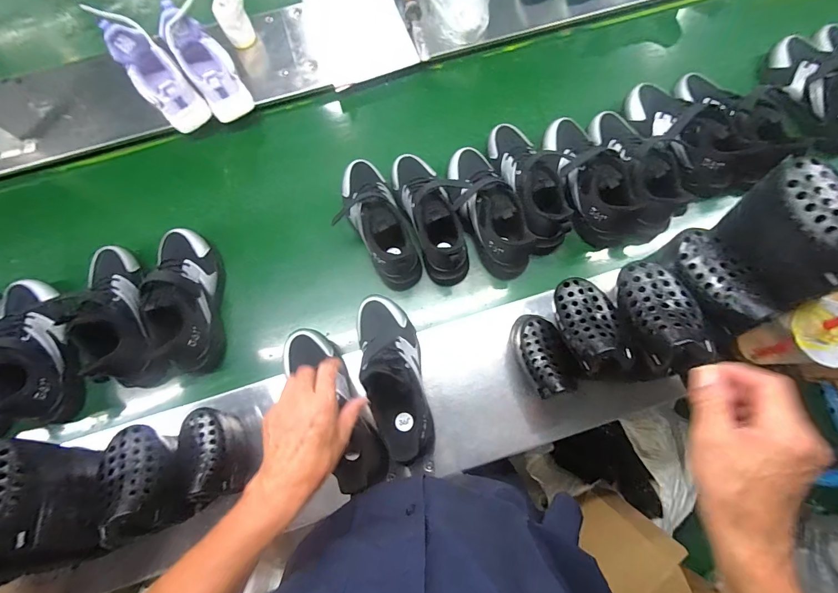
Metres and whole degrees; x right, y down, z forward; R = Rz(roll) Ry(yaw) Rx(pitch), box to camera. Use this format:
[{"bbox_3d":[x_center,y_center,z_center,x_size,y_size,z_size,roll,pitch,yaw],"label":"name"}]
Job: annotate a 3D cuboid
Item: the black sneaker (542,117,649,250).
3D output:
[{"bbox_3d":[0.312,-0.221,0.682,0.093,0.096,0.254,-22,76,-4],"label":"black sneaker"}]

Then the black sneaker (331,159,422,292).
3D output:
[{"bbox_3d":[-0.078,-0.142,0.673,0.094,0.105,0.262,-24,77,-5],"label":"black sneaker"}]

